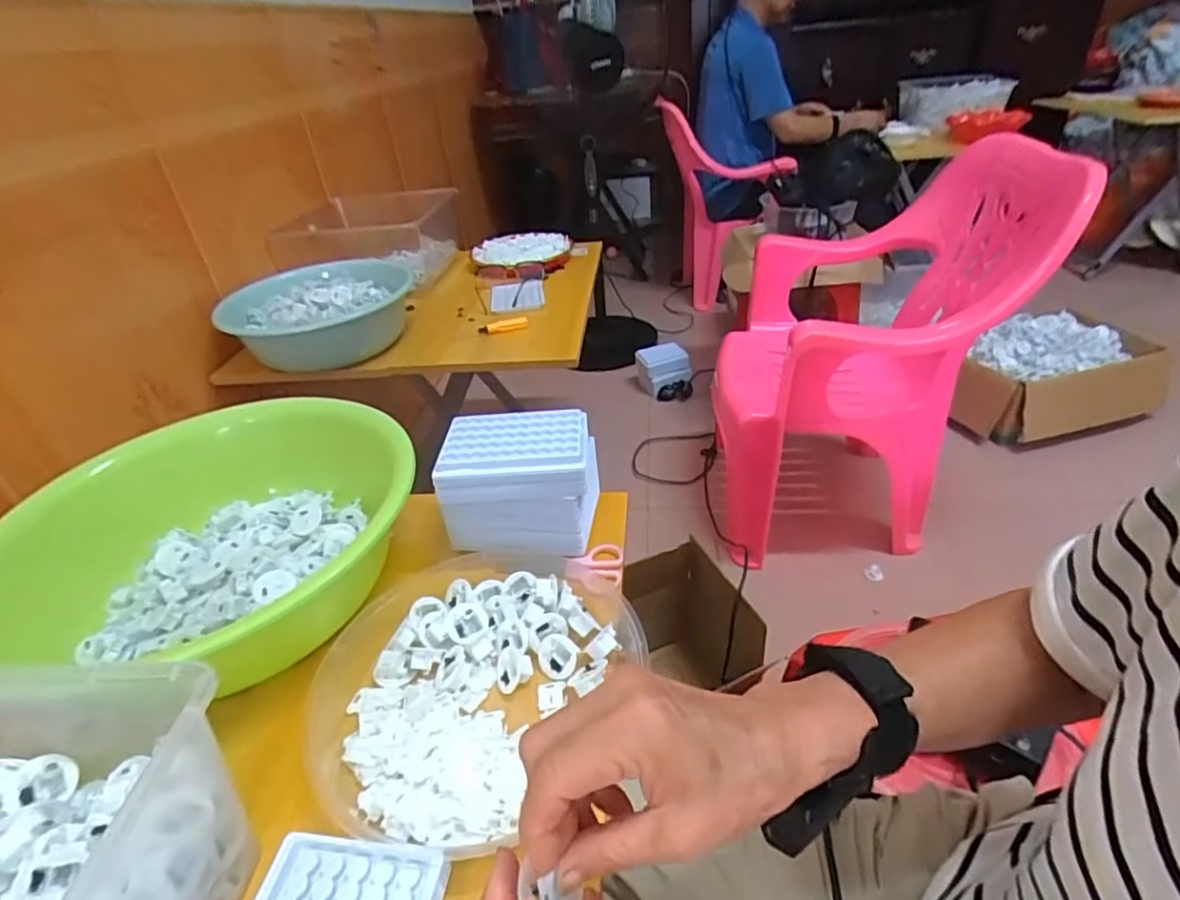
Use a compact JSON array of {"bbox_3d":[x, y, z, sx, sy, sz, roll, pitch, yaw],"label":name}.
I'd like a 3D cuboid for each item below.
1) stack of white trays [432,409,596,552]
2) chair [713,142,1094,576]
[{"bbox_3d":[-0.059,0.028,0.561,0.138,0.097,0.098,-3,35,5],"label":"stack of white trays"},{"bbox_3d":[0.491,-0.179,1.174,0.492,0.640,0.547,-4,35,3],"label":"chair"}]

